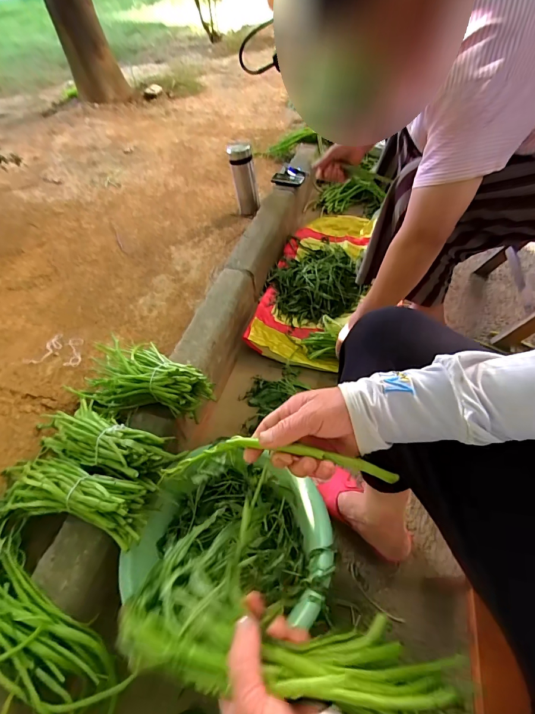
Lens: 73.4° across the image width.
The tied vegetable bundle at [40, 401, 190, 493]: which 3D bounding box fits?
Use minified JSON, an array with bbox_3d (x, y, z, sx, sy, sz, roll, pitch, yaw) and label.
[{"bbox_3d":[-0.301,0.150,0.671,0.260,0.079,0.109,15,52,18],"label":"tied vegetable bundle"}]

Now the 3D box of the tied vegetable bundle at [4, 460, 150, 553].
[{"bbox_3d":[-0.343,0.232,0.616,0.297,0.068,0.099,10,51,15],"label":"tied vegetable bundle"}]

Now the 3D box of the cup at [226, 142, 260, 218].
[{"bbox_3d":[-0.085,-0.652,1.328,0.094,0.235,0.103,-7,49,-2],"label":"cup"}]

